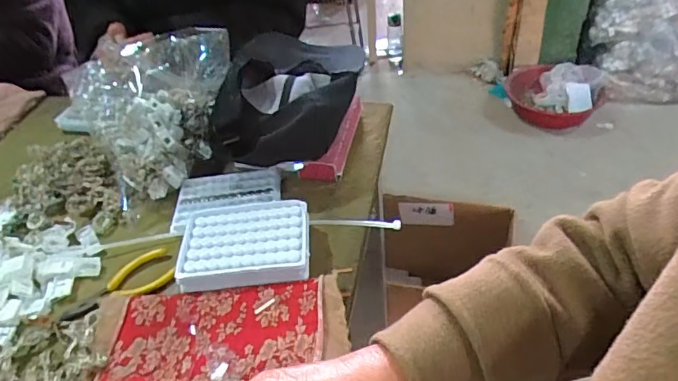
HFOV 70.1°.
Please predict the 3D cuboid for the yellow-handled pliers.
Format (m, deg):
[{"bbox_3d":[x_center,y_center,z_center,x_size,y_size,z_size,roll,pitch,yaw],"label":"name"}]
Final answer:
[{"bbox_3d":[-0.230,0.100,0.501,0.112,0.015,0.047,-27,45,-23],"label":"yellow-handled pliers"}]

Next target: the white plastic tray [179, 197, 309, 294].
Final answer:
[{"bbox_3d":[-0.097,0.054,0.510,0.129,0.026,0.101,-6,41,0],"label":"white plastic tray"}]

